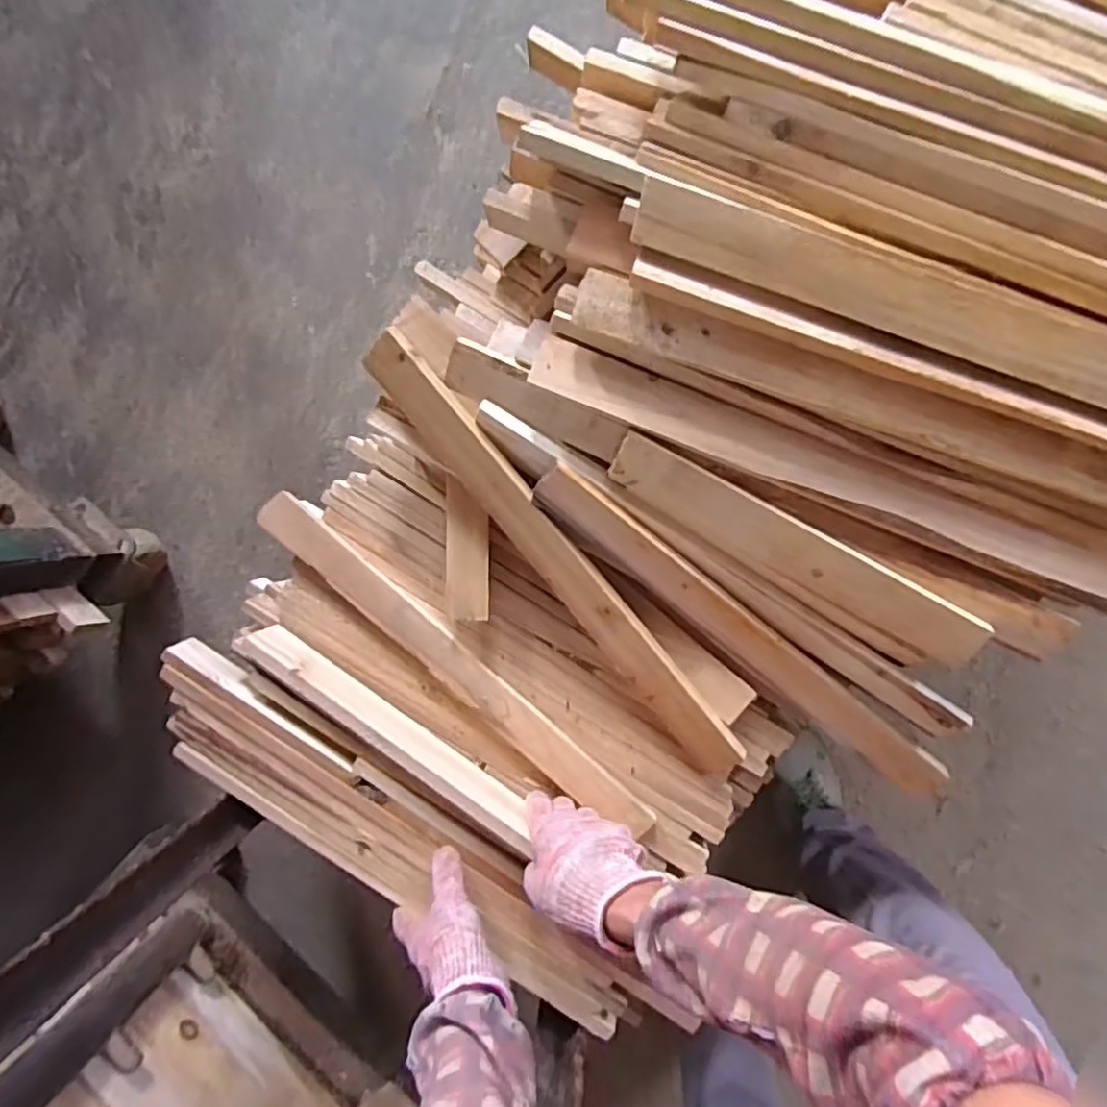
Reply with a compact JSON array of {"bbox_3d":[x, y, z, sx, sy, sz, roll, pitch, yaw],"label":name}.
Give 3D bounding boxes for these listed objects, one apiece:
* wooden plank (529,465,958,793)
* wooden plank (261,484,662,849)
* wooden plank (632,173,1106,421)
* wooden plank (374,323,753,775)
[{"bbox_3d":[0.168,0.078,0.585,0.450,0.013,0.052,37,119,-8],"label":"wooden plank"},{"bbox_3d":[-0.094,0.113,0.643,0.470,0.026,0.046,42,96,0],"label":"wooden plank"},{"bbox_3d":[0.293,-0.155,0.458,0.493,0.016,0.049,21,96,3],"label":"wooden plank"},{"bbox_3d":[0.008,0.013,0.588,0.047,0.014,0.487,-36,99,24],"label":"wooden plank"}]

